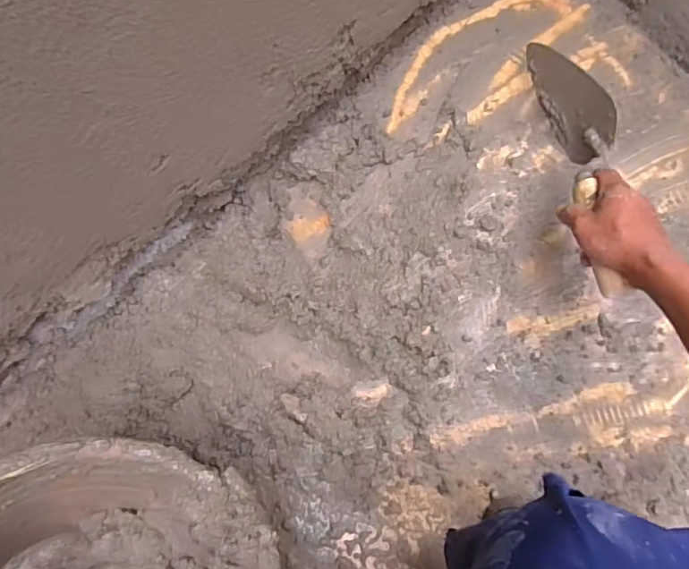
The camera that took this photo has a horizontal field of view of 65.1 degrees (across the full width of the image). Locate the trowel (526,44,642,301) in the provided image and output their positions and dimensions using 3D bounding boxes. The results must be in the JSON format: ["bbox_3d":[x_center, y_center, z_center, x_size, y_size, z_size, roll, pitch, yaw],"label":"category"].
[{"bbox_3d":[0.249,-0.128,0.560,0.051,0.074,0.305,-4,65,-1],"label":"trowel"}]

